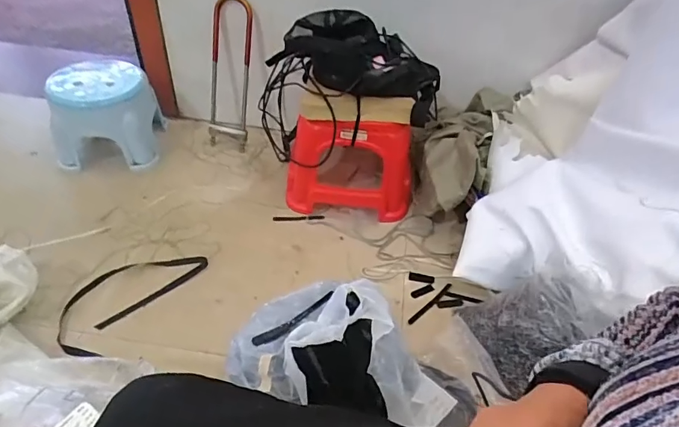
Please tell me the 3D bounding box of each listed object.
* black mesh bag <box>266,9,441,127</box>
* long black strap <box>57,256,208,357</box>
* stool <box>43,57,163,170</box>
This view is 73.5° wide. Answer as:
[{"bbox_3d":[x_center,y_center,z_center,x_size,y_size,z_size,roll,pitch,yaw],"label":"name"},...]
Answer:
[{"bbox_3d":[0.054,-0.341,1.026,0.393,0.186,0.167,24,43,-4],"label":"black mesh bag"},{"bbox_3d":[-0.438,0.158,0.931,0.161,0.033,0.288,28,47,22],"label":"long black strap"},{"bbox_3d":[-0.611,-0.261,1.197,0.239,0.207,0.233,0,43,-7],"label":"stool"}]

